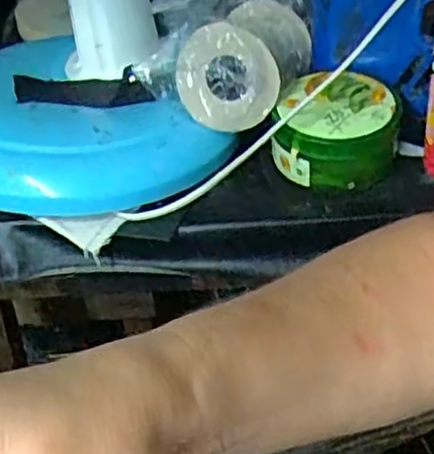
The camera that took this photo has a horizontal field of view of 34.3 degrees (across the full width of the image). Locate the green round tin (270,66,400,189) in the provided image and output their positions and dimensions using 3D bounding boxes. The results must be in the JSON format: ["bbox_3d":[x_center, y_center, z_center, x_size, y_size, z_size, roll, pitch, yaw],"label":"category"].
[{"bbox_3d":[0.098,-0.081,0.578,0.098,0.063,0.087,6,37,11],"label":"green round tin"}]

